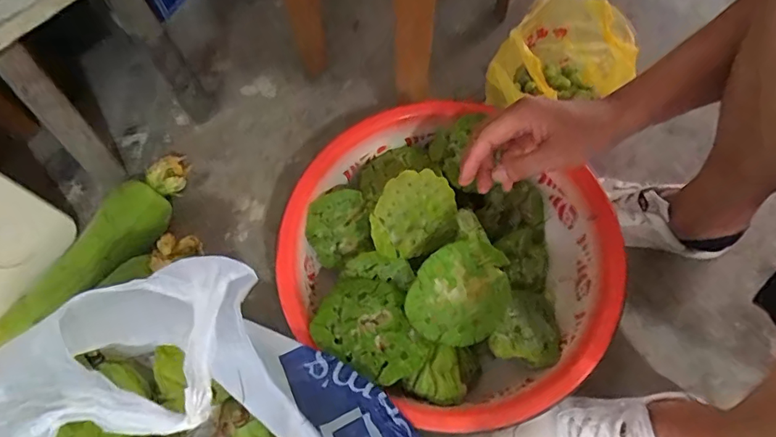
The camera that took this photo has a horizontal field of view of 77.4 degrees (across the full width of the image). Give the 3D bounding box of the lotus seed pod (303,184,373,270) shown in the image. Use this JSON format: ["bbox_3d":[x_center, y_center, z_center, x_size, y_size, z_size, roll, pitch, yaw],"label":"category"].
[{"bbox_3d":[-0.054,0.009,0.555,0.079,0.052,0.087,-19,111,-5],"label":"lotus seed pod"}]

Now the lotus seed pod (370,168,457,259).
[{"bbox_3d":[0.020,-0.010,0.493,0.089,0.085,0.043,-13,26,-18],"label":"lotus seed pod"}]

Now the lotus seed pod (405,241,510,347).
[{"bbox_3d":[0.065,0.068,0.481,0.094,0.050,0.097,-1,99,-5],"label":"lotus seed pod"}]

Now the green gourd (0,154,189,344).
[{"bbox_3d":[-0.342,0.034,0.580,0.060,0.076,0.274,40,75,14],"label":"green gourd"}]

